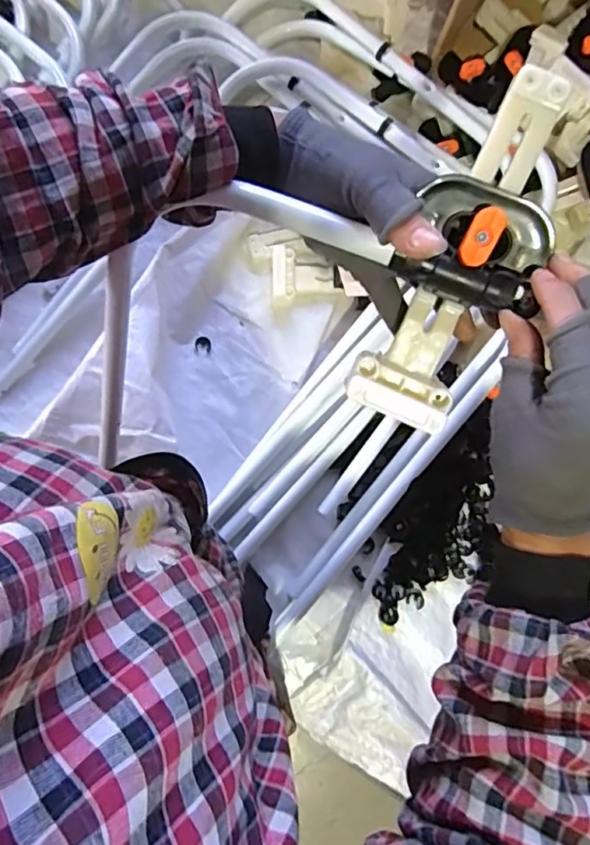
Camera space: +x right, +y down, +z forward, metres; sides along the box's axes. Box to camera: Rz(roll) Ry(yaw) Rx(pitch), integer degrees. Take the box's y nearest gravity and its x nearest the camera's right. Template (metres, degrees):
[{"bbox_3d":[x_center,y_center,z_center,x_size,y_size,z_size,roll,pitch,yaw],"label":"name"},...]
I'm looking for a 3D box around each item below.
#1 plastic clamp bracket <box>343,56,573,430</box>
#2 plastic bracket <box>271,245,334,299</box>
[{"bbox_3d":[0.098,-0.090,0.316,0.069,0.045,0.194,26,100,7],"label":"plastic clamp bracket"},{"bbox_3d":[0.007,-0.178,0.690,0.073,0.026,0.062,-5,89,-14],"label":"plastic bracket"}]

